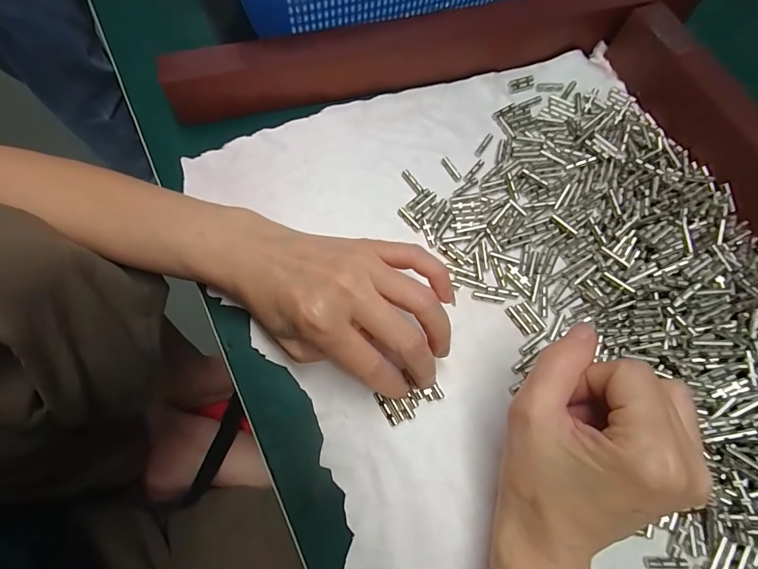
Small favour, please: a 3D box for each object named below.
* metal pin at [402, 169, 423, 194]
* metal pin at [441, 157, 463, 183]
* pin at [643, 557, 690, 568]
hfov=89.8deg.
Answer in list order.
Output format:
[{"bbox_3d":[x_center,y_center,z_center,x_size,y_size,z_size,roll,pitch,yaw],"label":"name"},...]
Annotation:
[{"bbox_3d":[0.024,-0.072,0.268,0.006,0.004,0.021,-31,73,-8],"label":"metal pin"},{"bbox_3d":[0.051,-0.083,0.271,0.006,0.004,0.022,-31,73,-8],"label":"metal pin"},{"bbox_3d":[0.146,0.142,0.192,0.022,0.004,0.005,-1,72,2],"label":"pin"}]

